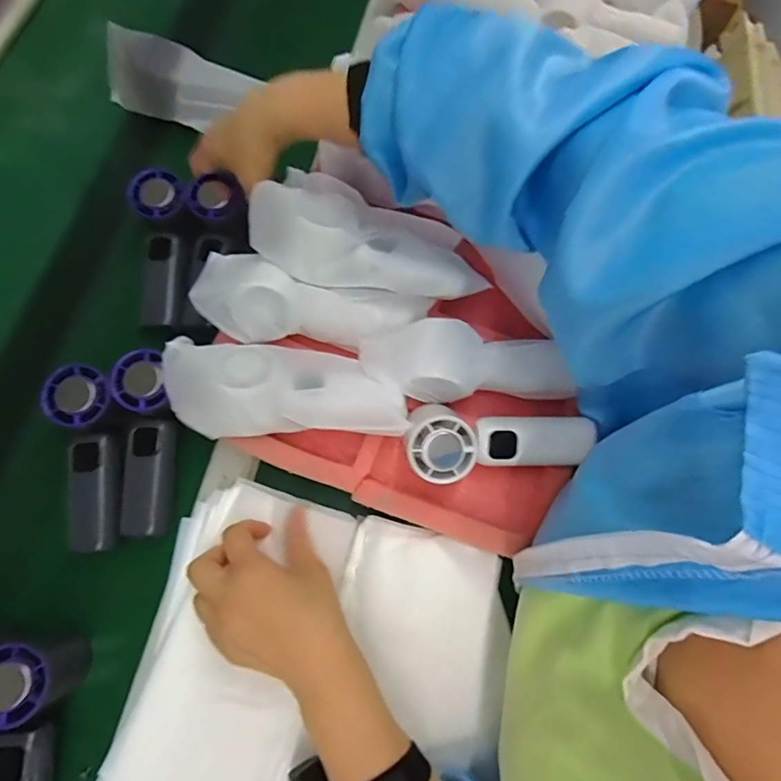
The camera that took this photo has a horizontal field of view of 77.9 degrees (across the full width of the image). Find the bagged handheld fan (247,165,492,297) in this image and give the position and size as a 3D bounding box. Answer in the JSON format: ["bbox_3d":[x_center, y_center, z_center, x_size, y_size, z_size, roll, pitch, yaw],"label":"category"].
[{"bbox_3d":[-0.019,-0.130,0.414,0.194,0.051,0.095,12,69,-12],"label":"bagged handheld fan"}]

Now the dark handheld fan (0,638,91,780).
[{"bbox_3d":[-0.265,0.260,0.356,0.055,0.070,0.154,4,85,-1],"label":"dark handheld fan"}]

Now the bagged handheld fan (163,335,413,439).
[{"bbox_3d":[-0.084,-0.001,0.403,0.186,0.064,0.075,0,70,-3],"label":"bagged handheld fan"}]

